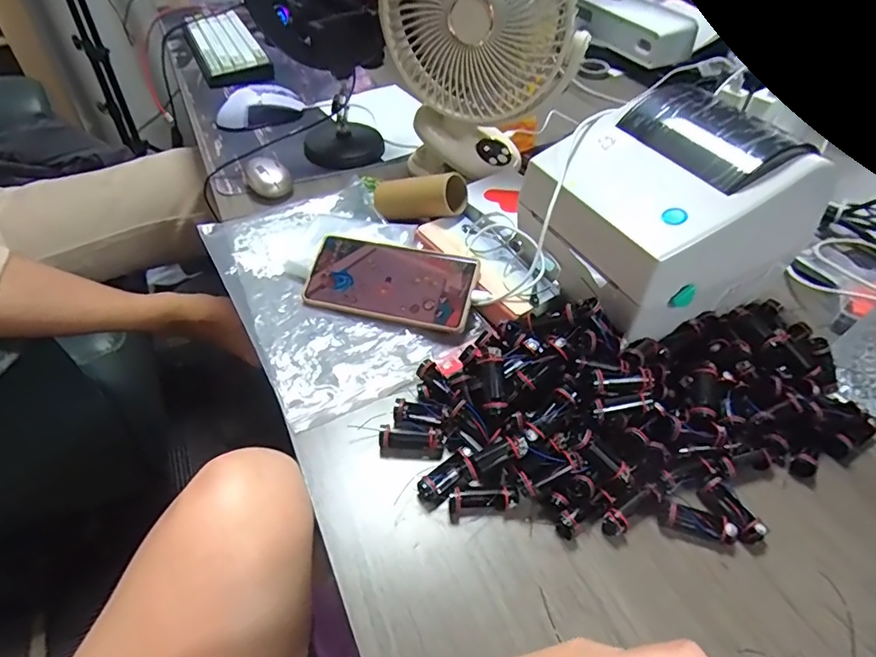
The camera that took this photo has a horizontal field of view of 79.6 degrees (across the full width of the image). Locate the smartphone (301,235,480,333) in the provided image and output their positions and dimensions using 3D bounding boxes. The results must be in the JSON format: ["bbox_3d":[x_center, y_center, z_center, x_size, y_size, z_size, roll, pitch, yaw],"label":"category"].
[{"bbox_3d":[-0.046,-0.046,0.503,0.164,0.010,0.078,11,75,13],"label":"smartphone"}]

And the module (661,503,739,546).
[{"bbox_3d":[0.180,0.134,0.364,0.048,0.015,0.017,14,48,10],"label":"module"}]

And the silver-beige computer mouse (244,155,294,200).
[{"bbox_3d":[-0.207,-0.187,0.642,0.051,0.031,0.065,-15,49,-17],"label":"silver-beige computer mouse"}]

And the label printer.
[{"bbox_3d":[0.196,-0.113,0.465,0.206,0.134,0.173,-22,52,-22],"label":"label printer"}]

